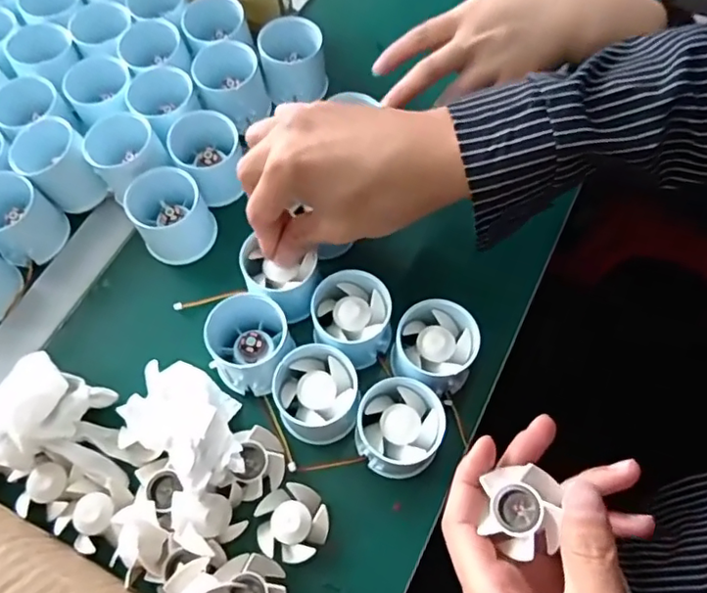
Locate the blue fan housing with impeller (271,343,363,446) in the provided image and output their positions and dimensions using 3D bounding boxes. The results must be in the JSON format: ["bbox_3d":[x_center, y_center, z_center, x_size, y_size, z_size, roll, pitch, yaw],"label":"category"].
[{"bbox_3d":[-0.023,0.064,0.370,0.051,0.045,0.051,-1,66,2],"label":"blue fan housing with impeller"}]

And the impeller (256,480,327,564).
[{"bbox_3d":[-0.038,0.138,0.352,0.044,0.015,0.042,-1,66,2],"label":"impeller"}]

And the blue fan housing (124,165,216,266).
[{"bbox_3d":[-0.135,-0.060,0.423,0.053,0.056,0.055,-1,66,2],"label":"blue fan housing"}]

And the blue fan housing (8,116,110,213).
[{"bbox_3d":[-0.225,-0.098,0.438,0.049,0.049,0.052,-1,66,2],"label":"blue fan housing"}]

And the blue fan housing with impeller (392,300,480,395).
[{"bbox_3d":[0.052,0.037,0.378,0.051,0.046,0.053,-1,66,2],"label":"blue fan housing with impeller"}]

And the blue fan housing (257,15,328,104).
[{"bbox_3d":[-0.050,-0.197,0.482,0.052,0.052,0.055,-11,66,-3],"label":"blue fan housing"}]

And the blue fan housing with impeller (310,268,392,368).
[{"bbox_3d":[0.000,0.015,0.387,0.050,0.042,0.050,6,66,5],"label":"blue fan housing with impeller"}]

